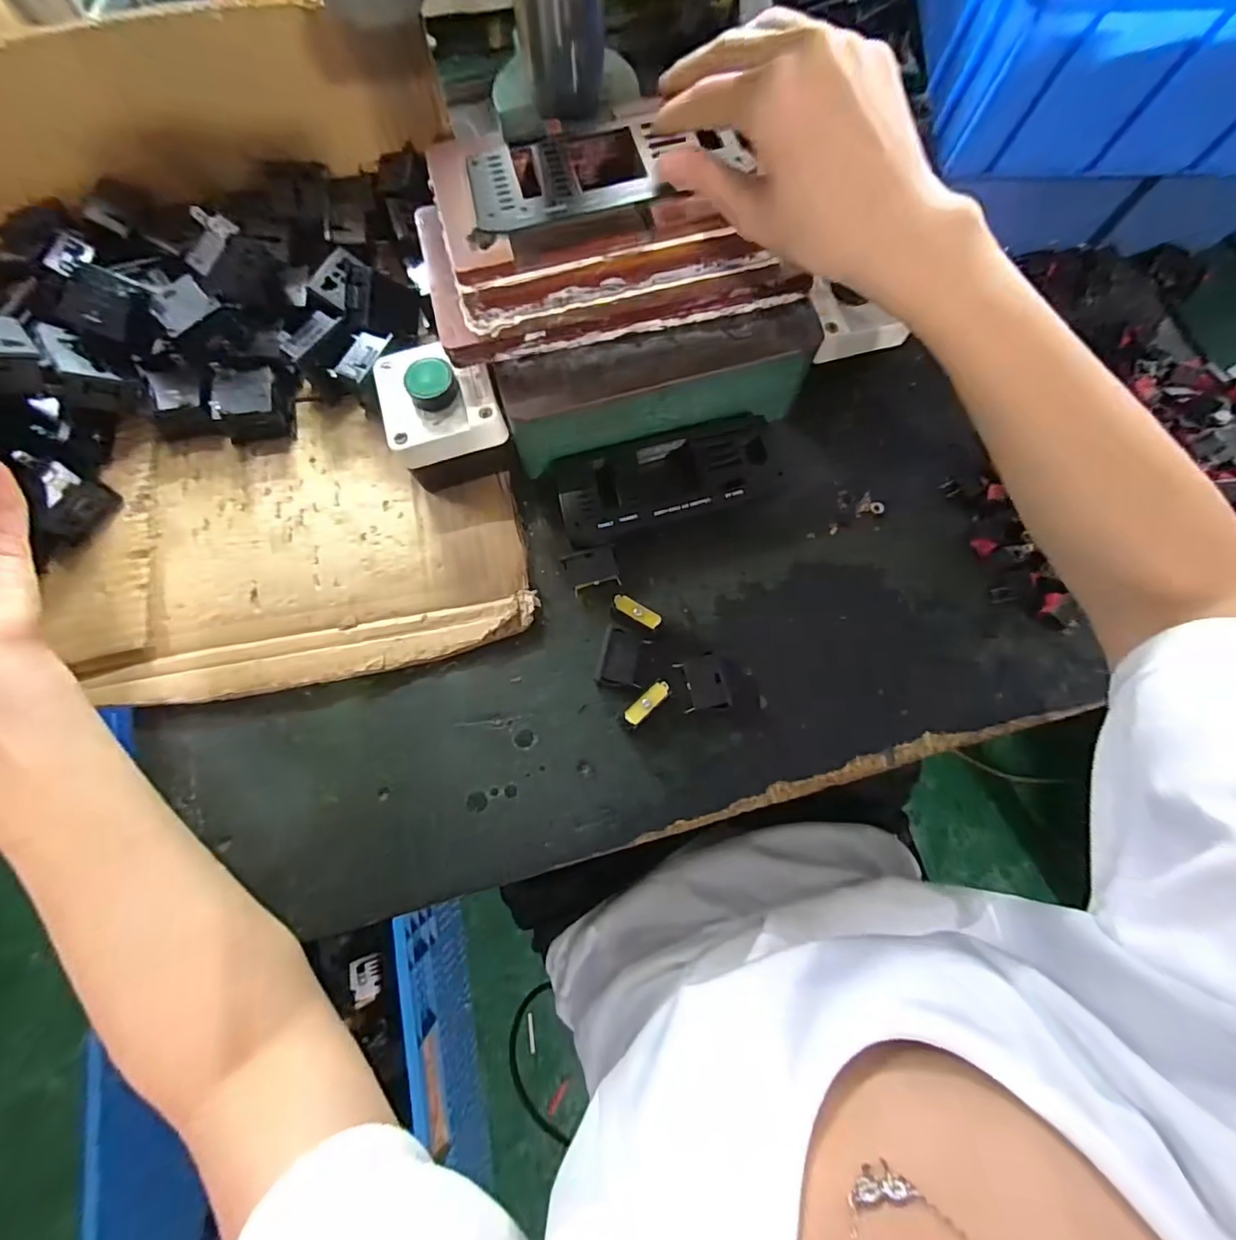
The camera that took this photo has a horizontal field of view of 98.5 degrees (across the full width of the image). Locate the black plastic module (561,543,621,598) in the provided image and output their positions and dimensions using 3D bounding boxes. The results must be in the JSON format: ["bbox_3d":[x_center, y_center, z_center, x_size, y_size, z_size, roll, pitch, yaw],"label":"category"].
[{"bbox_3d":[-0.017,-0.032,0.345,0.034,0.009,0.026,-13,77,-3],"label":"black plastic module"}]

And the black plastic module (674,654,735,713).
[{"bbox_3d":[0.052,0.038,0.321,0.027,0.010,0.032,-13,77,-3],"label":"black plastic module"}]

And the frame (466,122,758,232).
[{"bbox_3d":[-0.006,-0.235,0.277,0.141,0.008,0.052,-14,82,-3],"label":"frame"}]

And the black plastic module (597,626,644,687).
[{"bbox_3d":[0.002,0.023,0.330,0.025,0.015,0.034,8,77,2],"label":"black plastic module"}]

